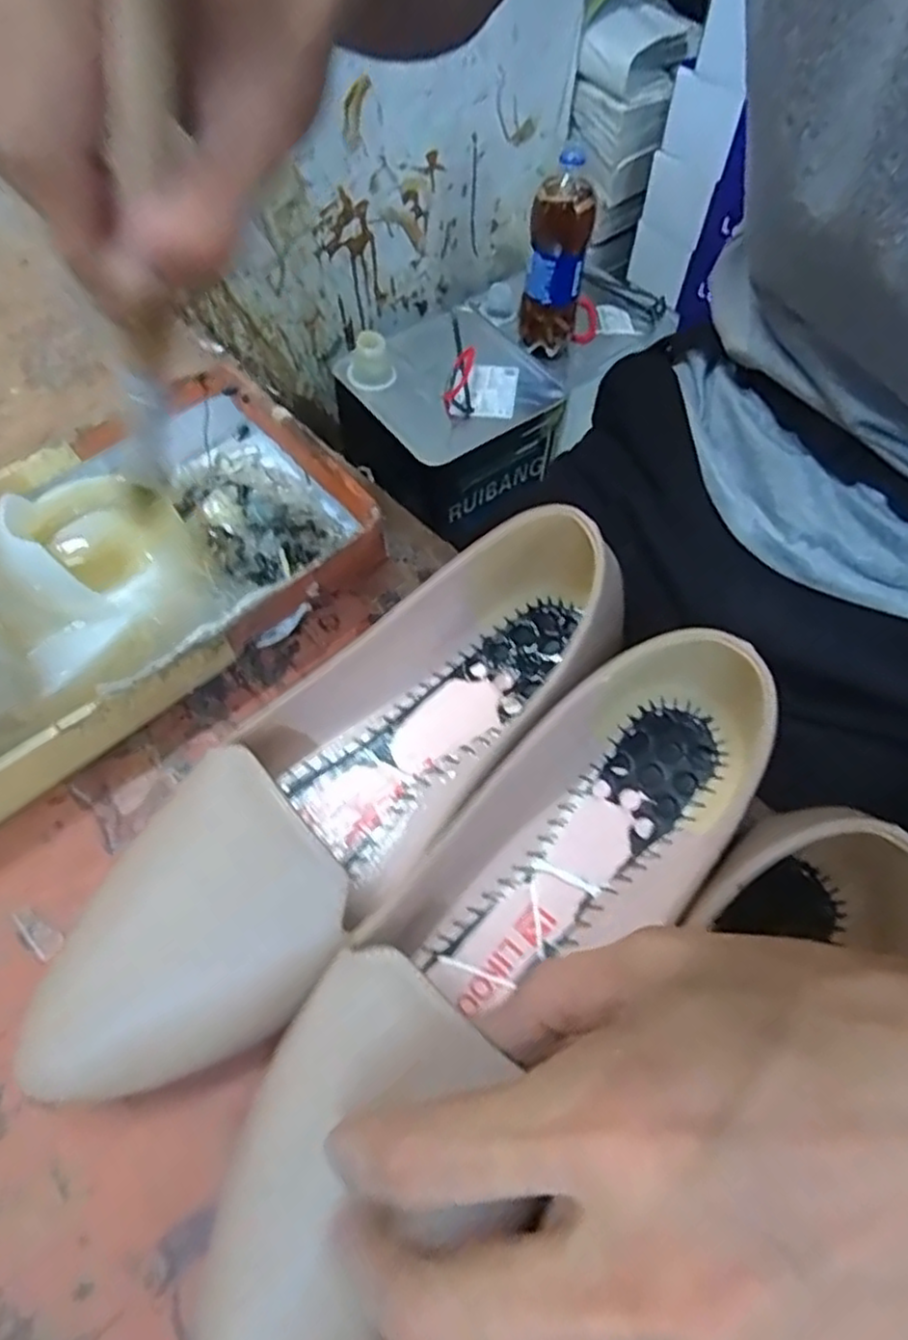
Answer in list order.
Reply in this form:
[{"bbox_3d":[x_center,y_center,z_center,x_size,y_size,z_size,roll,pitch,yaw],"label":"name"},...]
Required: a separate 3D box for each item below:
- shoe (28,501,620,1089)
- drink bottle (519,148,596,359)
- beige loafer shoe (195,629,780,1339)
[{"bbox_3d":[-0.033,0.035,0.258,0.079,0.080,0.272,39,68,18],"label":"shoe"},{"bbox_3d":[0.131,-0.526,0.913,0.071,0.231,0.061,10,62,5],"label":"drink bottle"},{"bbox_3d":[0.026,0.077,0.225,0.075,0.083,0.282,39,63,17],"label":"beige loafer shoe"}]

